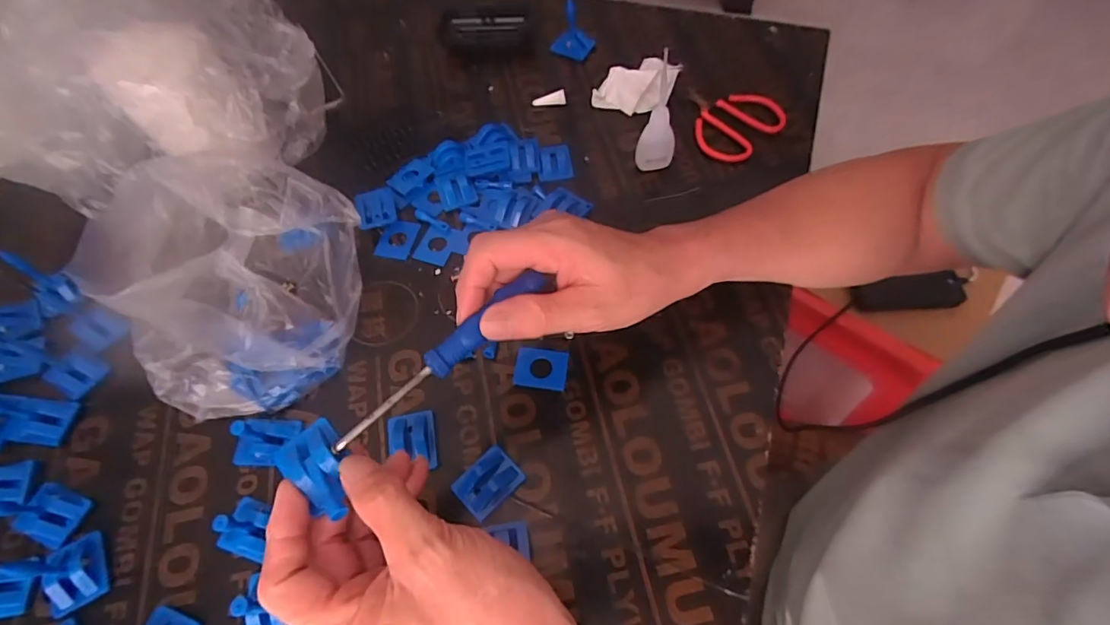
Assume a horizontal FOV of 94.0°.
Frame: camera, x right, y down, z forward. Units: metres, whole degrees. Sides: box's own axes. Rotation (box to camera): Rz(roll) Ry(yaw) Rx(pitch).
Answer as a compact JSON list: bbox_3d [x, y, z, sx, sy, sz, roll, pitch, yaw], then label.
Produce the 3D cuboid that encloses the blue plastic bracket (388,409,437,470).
[{"bbox_3d":[-0.106,0.096,0.386,0.033,0.008,0.043,-11,61,-3],"label":"blue plastic bracket"}]

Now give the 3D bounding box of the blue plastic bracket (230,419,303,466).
[{"bbox_3d":[-0.217,0.088,0.372,0.042,0.042,0.034,1,61,4],"label":"blue plastic bracket"}]

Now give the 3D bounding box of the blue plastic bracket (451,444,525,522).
[{"bbox_3d":[-0.047,0.120,0.366,0.044,0.009,0.034,-41,67,-18],"label":"blue plastic bracket"}]

